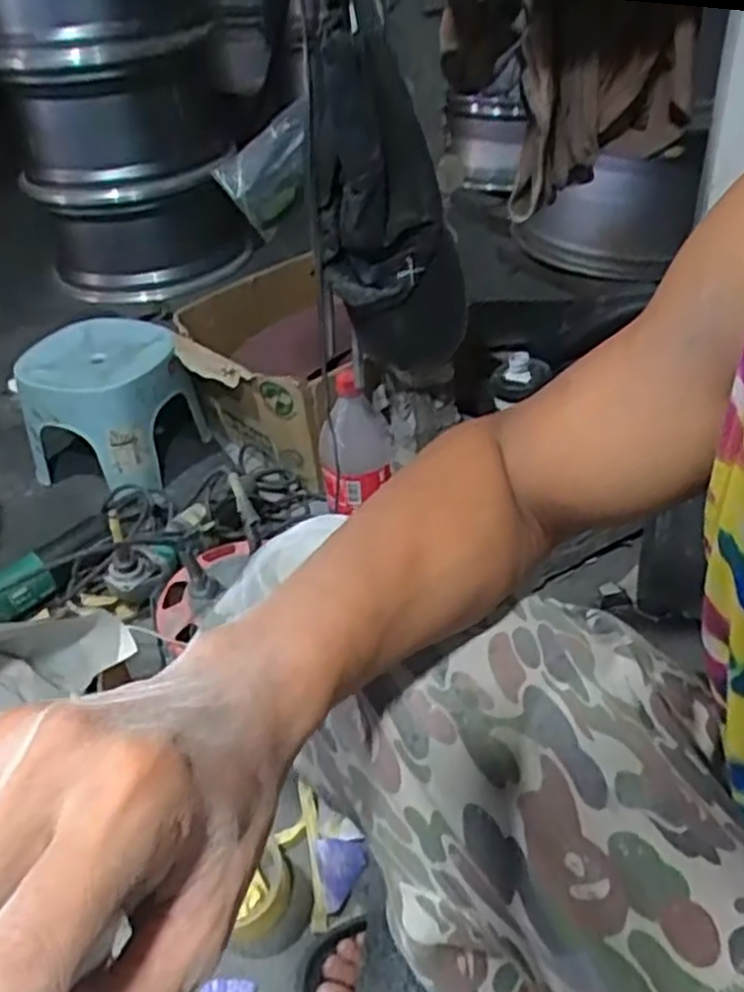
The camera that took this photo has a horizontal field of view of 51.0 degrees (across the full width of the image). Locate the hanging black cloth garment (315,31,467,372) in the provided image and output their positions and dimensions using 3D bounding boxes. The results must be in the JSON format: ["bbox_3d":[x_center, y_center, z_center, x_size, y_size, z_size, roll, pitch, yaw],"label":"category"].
[{"bbox_3d":[0.015,-0.231,0.642,0.109,0.243,0.072,-11,42,-8],"label":"hanging black cloth garment"}]

